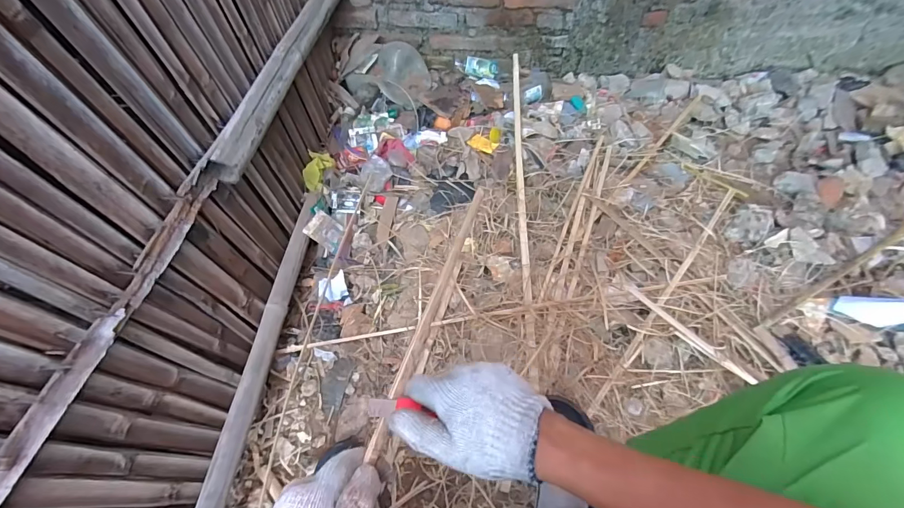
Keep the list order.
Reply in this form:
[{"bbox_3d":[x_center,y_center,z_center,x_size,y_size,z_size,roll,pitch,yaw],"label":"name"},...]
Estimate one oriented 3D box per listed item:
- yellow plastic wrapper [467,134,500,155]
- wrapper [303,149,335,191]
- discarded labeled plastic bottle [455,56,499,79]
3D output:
[{"bbox_3d":[0.086,-0.311,1.104,0.082,0.011,0.045,29,62,21],"label":"yellow plastic wrapper"},{"bbox_3d":[-0.346,-0.213,1.012,0.074,0.079,0.086,13,58,12],"label":"wrapper"},{"bbox_3d":[0.078,-0.590,1.236,0.136,0.052,0.054,6,56,7],"label":"discarded labeled plastic bottle"}]

